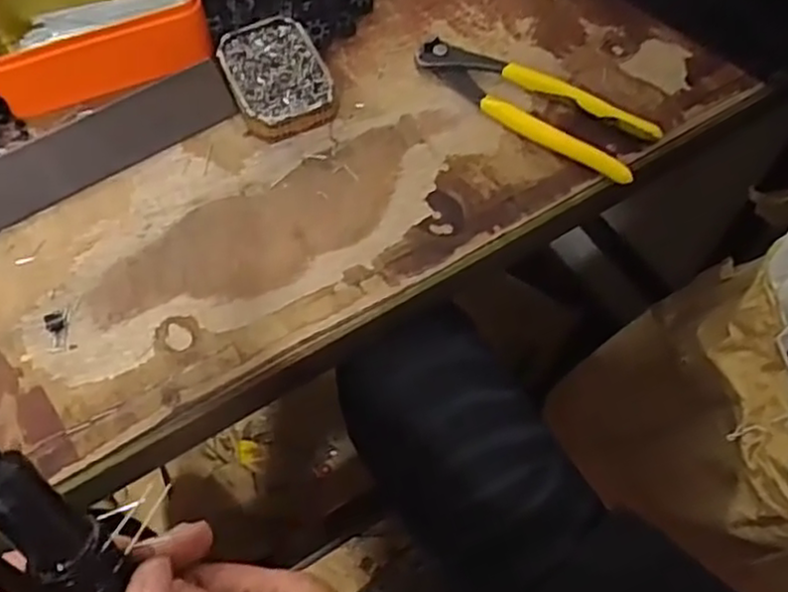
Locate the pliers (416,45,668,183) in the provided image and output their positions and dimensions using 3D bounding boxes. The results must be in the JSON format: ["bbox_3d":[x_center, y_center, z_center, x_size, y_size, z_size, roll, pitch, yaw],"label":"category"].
[{"bbox_3d":[0.089,-0.129,0.474,0.162,0.014,0.046,32,66,16],"label":"pliers"}]

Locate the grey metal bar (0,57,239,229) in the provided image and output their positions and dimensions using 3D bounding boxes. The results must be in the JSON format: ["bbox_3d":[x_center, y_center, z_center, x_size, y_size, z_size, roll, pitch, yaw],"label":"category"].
[{"bbox_3d":[-0.202,-0.084,0.448,0.216,0.006,0.038,-31,107,-16],"label":"grey metal bar"}]

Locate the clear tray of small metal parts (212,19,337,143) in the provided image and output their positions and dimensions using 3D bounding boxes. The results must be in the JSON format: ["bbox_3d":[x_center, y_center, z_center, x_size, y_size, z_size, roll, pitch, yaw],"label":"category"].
[{"bbox_3d":[-0.078,-0.145,0.486,0.063,0.028,0.089,-27,65,-14],"label":"clear tray of small metal parts"}]

